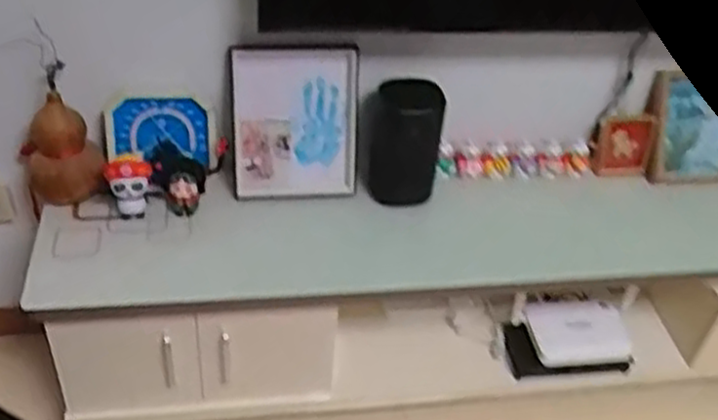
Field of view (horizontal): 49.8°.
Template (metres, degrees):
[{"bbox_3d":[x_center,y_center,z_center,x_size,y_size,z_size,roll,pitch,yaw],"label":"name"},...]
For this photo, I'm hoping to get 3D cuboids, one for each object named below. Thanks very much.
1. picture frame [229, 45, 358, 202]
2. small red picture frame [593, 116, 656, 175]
[{"bbox_3d":[-0.115,-0.153,1.398,0.220,0.279,0.032,-2,23,-7],"label":"picture frame"},{"bbox_3d":[0.519,-0.125,1.518,0.112,0.113,0.012,0,13,-6],"label":"small red picture frame"}]

